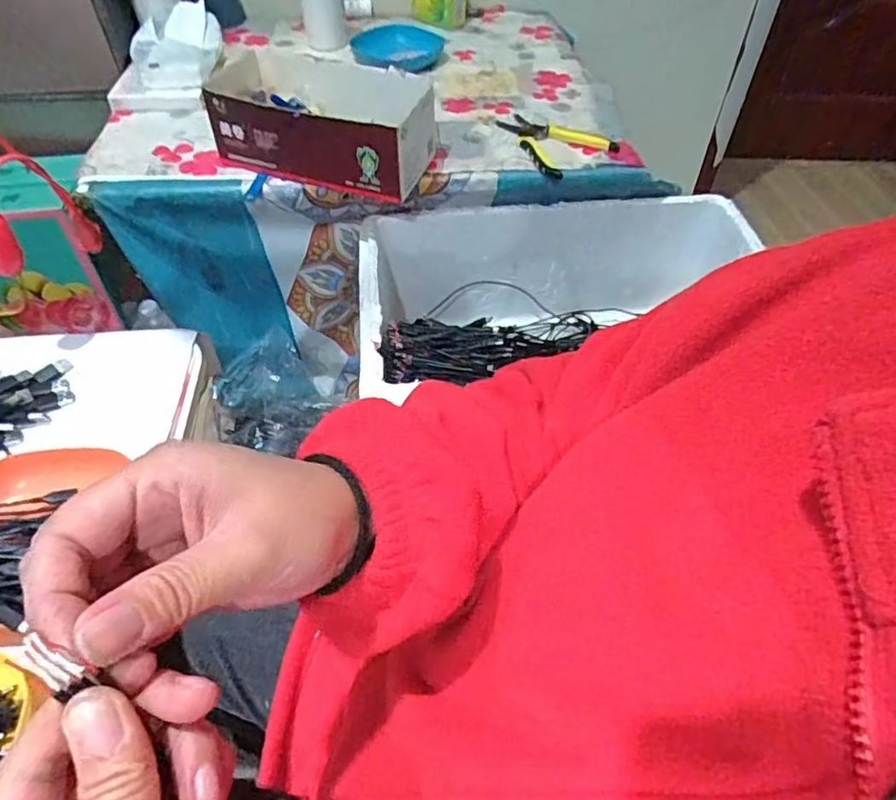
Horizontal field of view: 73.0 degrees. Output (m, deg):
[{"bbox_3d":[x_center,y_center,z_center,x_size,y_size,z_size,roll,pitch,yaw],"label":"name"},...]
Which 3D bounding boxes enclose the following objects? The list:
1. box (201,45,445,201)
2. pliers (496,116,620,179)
[{"bbox_3d":[-0.153,-0.345,0.749,0.262,0.093,0.141,20,52,15],"label":"box"},{"bbox_3d":[0.139,-0.354,0.818,0.115,0.021,0.141,-25,54,-21],"label":"pliers"}]

